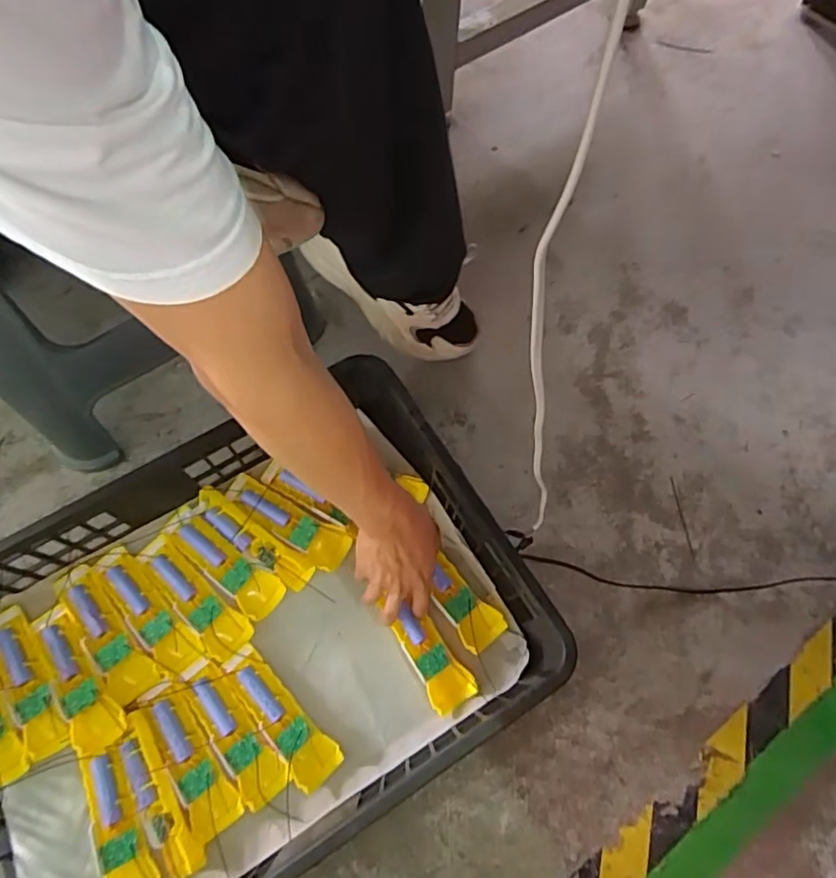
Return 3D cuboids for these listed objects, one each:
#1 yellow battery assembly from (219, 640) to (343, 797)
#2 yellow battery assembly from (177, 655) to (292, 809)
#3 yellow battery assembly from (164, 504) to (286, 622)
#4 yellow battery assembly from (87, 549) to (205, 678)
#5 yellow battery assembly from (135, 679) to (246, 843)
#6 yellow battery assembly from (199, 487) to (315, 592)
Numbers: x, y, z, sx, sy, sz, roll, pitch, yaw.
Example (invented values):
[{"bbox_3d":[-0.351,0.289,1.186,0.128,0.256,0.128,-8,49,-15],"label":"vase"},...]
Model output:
[{"bbox_3d":[-0.145,0.289,0.622,0.050,0.028,0.160,-38,72,-16],"label":"yellow battery assembly"},{"bbox_3d":[-0.193,0.301,0.614,0.047,0.024,0.155,-35,72,-13],"label":"yellow battery assembly"},{"bbox_3d":[-0.226,0.141,0.684,0.159,0.024,0.047,40,73,15],"label":"yellow battery assembly"},{"bbox_3d":[-0.306,0.186,0.652,0.045,0.031,0.165,-40,73,-15],"label":"yellow battery assembly"},{"bbox_3d":[-0.234,0.321,0.598,0.045,0.018,0.154,-32,71,-12],"label":"yellow battery assembly"},{"bbox_3d":[-0.195,0.114,0.687,0.164,0.035,0.041,34,71,13],"label":"yellow battery assembly"}]

